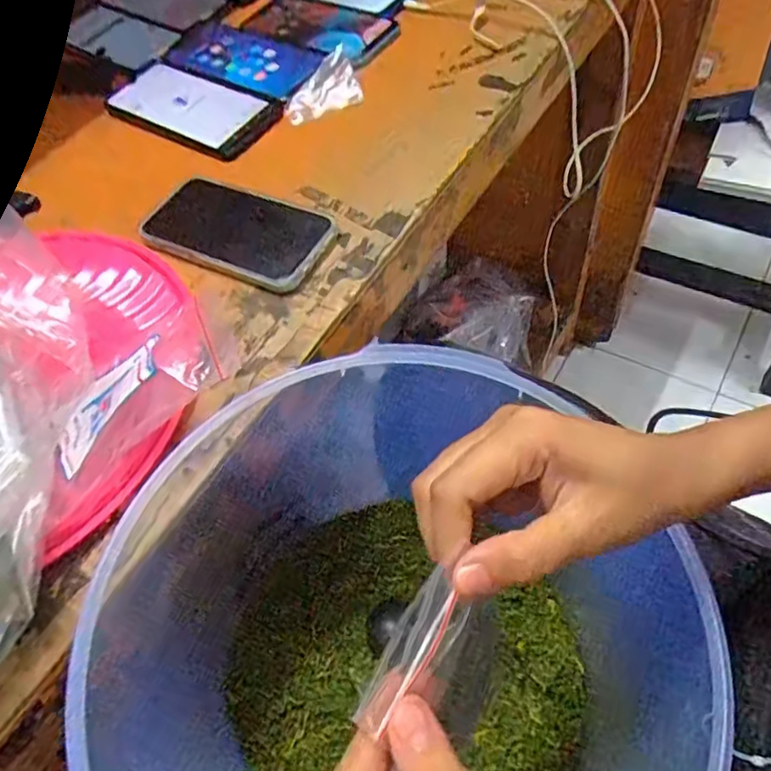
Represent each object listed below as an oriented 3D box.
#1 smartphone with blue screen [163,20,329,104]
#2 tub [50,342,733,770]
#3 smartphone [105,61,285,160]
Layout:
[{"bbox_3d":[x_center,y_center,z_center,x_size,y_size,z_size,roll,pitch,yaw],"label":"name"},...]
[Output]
[{"bbox_3d":[-0.138,-0.321,0.577,0.169,0.009,0.084,29,65,25],"label":"smartphone with blue screen"},{"bbox_3d":[-0.002,0.152,0.362,0.277,0.215,0.279,-4,55,6],"label":"tub"},{"bbox_3d":[-0.177,-0.255,0.546,0.155,0.014,0.079,25,63,23],"label":"smartphone"}]

